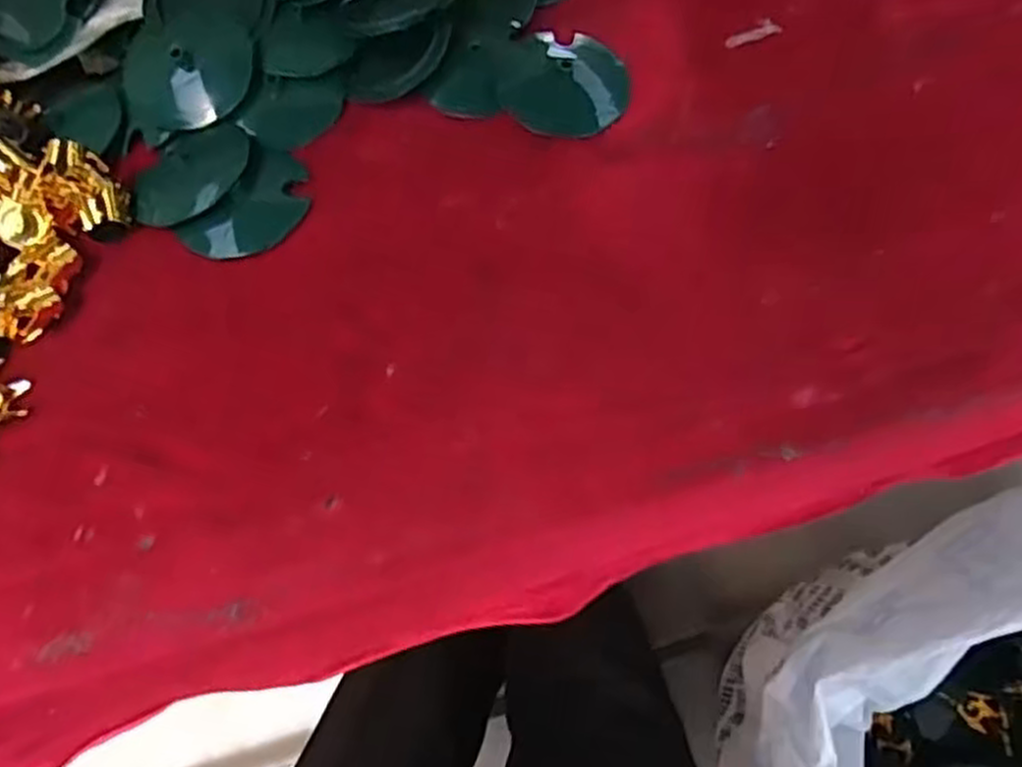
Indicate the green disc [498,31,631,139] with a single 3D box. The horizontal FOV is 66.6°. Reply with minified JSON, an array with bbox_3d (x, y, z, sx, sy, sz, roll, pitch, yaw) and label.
[{"bbox_3d":[0.031,-0.173,0.448,0.072,0.006,0.072,-2,63,3],"label":"green disc"}]

